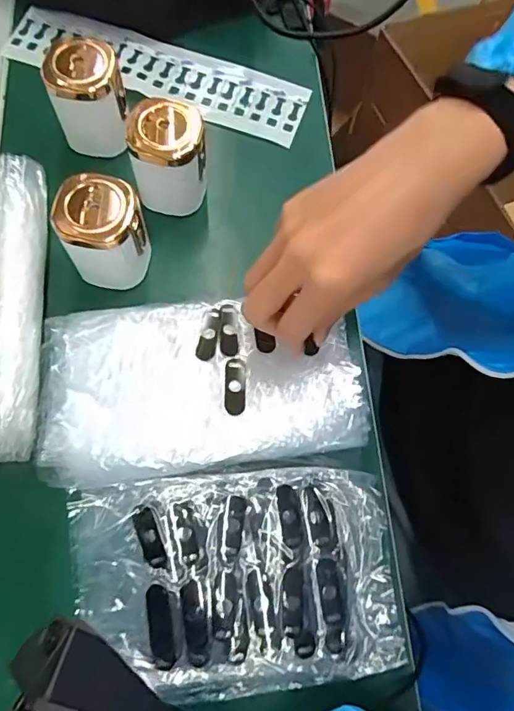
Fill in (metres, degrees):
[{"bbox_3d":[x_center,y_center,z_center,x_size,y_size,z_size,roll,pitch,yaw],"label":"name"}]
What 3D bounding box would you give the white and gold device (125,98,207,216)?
[{"bbox_3d":[-0.068,-0.151,0.381,0.058,0.078,0.053,1,71,-3],"label":"white and gold device"}]

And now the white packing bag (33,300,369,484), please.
[{"bbox_3d":[-0.038,0.018,0.346,0.220,0.016,0.121,-6,70,-5],"label":"white packing bag"}]

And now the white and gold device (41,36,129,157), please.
[{"bbox_3d":[-0.134,-0.208,0.397,0.061,0.078,0.055,-23,74,-11],"label":"white and gold device"}]

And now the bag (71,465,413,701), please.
[{"bbox_3d":[-0.011,0.144,0.317,0.203,0.024,0.129,-4,70,-4],"label":"bag"}]

